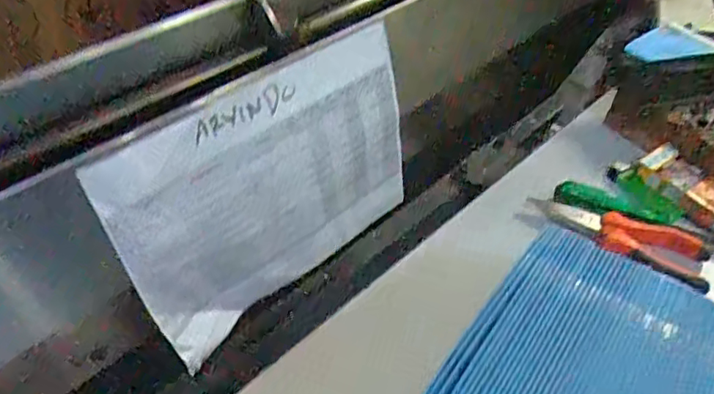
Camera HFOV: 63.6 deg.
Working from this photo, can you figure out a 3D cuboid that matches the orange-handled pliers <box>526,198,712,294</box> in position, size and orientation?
[{"bbox_3d":[0.229,0.034,0.506,0.150,0.014,0.054,19,53,14],"label":"orange-handled pliers"}]

